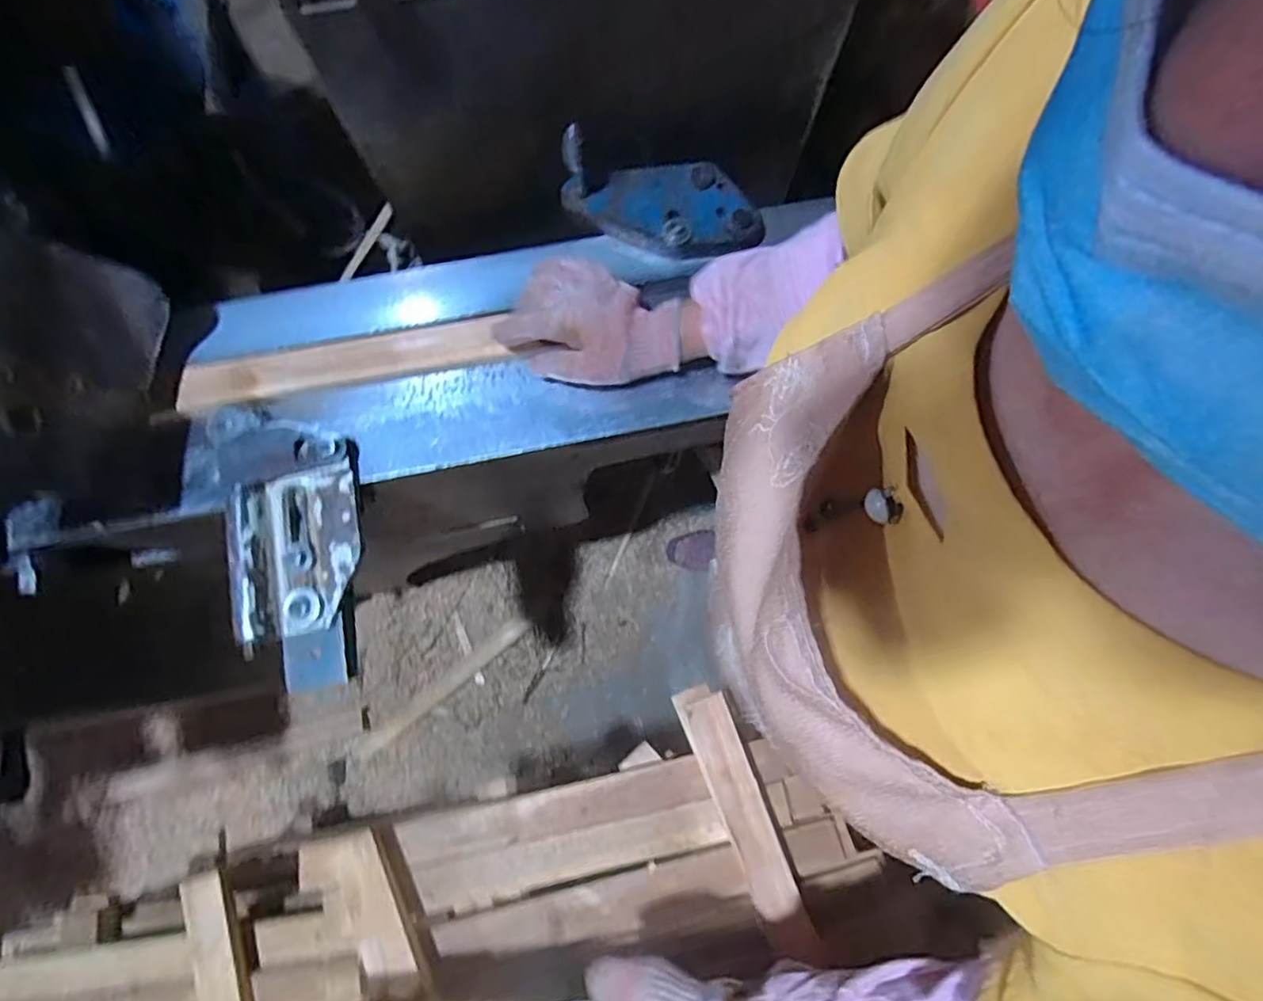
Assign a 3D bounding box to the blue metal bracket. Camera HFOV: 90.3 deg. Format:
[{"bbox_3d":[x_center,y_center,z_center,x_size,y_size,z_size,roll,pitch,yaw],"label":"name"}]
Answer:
[{"bbox_3d":[0.031,-0.289,0.600,0.186,0.075,0.093,-8,78,-3],"label":"blue metal bracket"}]

